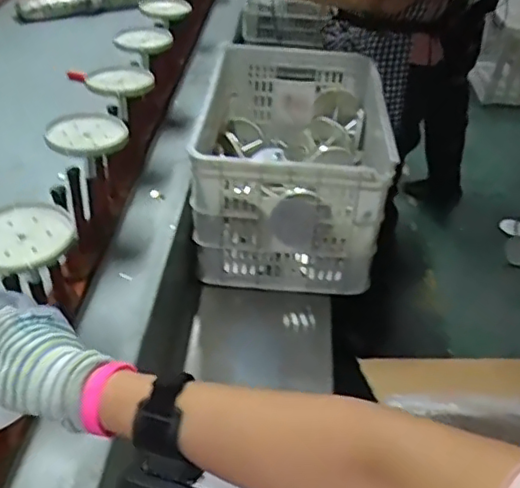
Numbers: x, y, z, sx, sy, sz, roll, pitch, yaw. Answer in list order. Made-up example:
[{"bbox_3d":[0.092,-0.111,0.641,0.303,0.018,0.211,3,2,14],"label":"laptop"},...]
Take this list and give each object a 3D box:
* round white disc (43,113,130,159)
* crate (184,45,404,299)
[{"bbox_3d":[-0.244,-0.152,0.845,0.108,0.027,0.108,0,37,0],"label":"round white disc"},{"bbox_3d":[0.064,-0.179,1.252,0.355,0.300,0.511,1,37,1],"label":"crate"}]

